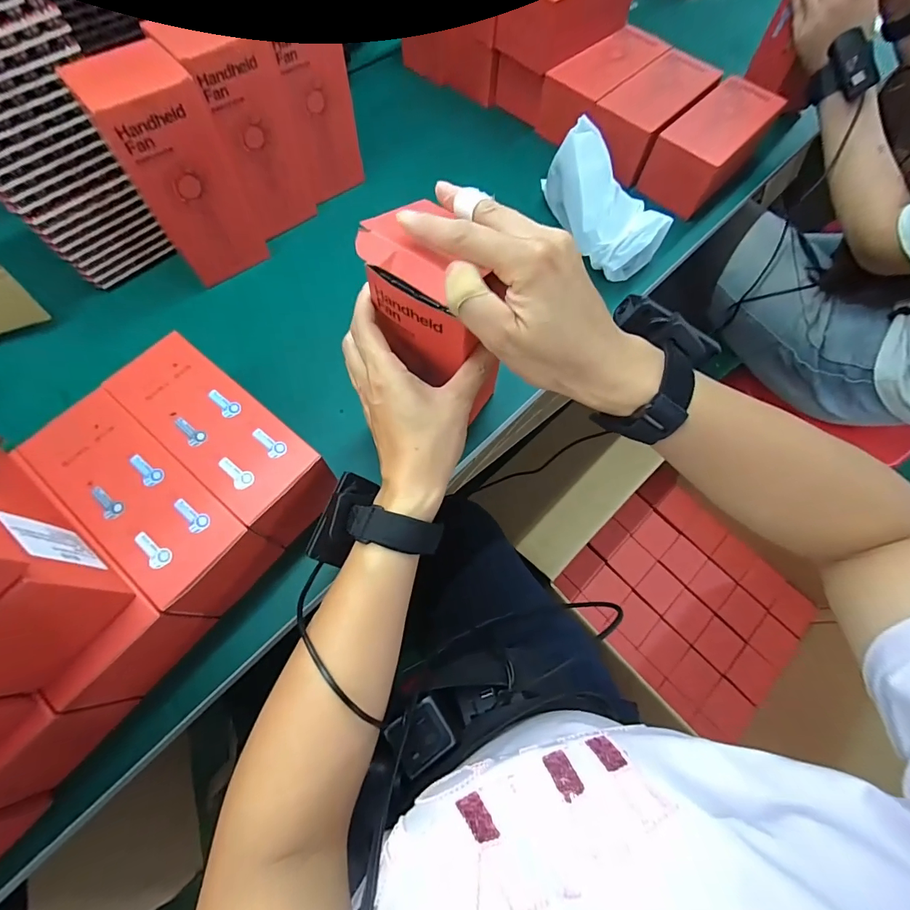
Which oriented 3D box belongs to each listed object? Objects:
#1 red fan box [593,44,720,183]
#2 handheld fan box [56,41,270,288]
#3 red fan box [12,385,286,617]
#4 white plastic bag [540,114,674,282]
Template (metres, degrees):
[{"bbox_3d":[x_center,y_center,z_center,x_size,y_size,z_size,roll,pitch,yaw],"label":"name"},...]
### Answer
[{"bbox_3d":[0.259,-0.452,0.568,0.088,0.067,0.177,40,71,13],"label":"red fan box"},{"bbox_3d":[-0.267,-0.274,0.428,0.087,0.184,0.059,-35,73,-16],"label":"handheld fan box"},{"bbox_3d":[-0.244,0.041,0.352,0.181,0.080,0.075,38,71,12],"label":"red fan box"},{"bbox_3d":[0.171,-0.297,0.504,0.089,0.070,0.167,-30,72,-14],"label":"white plastic bag"}]

